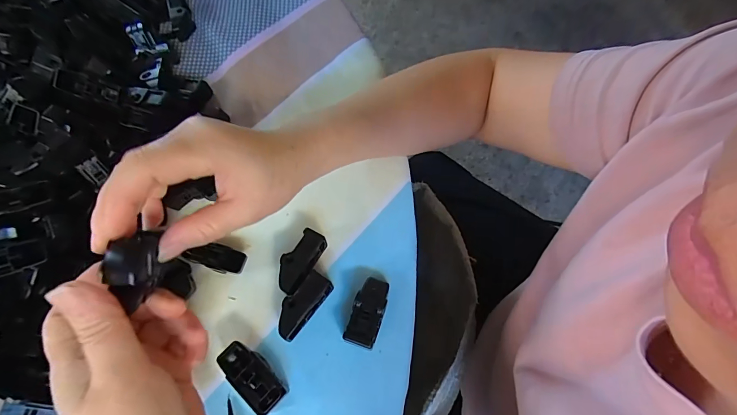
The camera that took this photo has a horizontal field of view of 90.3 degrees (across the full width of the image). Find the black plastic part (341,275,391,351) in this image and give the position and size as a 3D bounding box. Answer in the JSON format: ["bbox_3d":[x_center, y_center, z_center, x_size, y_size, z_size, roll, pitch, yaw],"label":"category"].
[{"bbox_3d":[0.000,0.073,0.261,0.022,0.013,0.048,15,67,8],"label":"black plastic part"}]

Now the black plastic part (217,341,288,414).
[{"bbox_3d":[-0.077,0.113,0.246,0.049,0.018,0.024,41,73,18],"label":"black plastic part"}]

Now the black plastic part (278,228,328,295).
[{"bbox_3d":[-0.050,0.041,0.275,0.022,0.020,0.048,24,68,12],"label":"black plastic part"}]

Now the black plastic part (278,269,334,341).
[{"bbox_3d":[-0.046,0.070,0.263,0.020,0.021,0.047,35,71,16],"label":"black plastic part"}]

